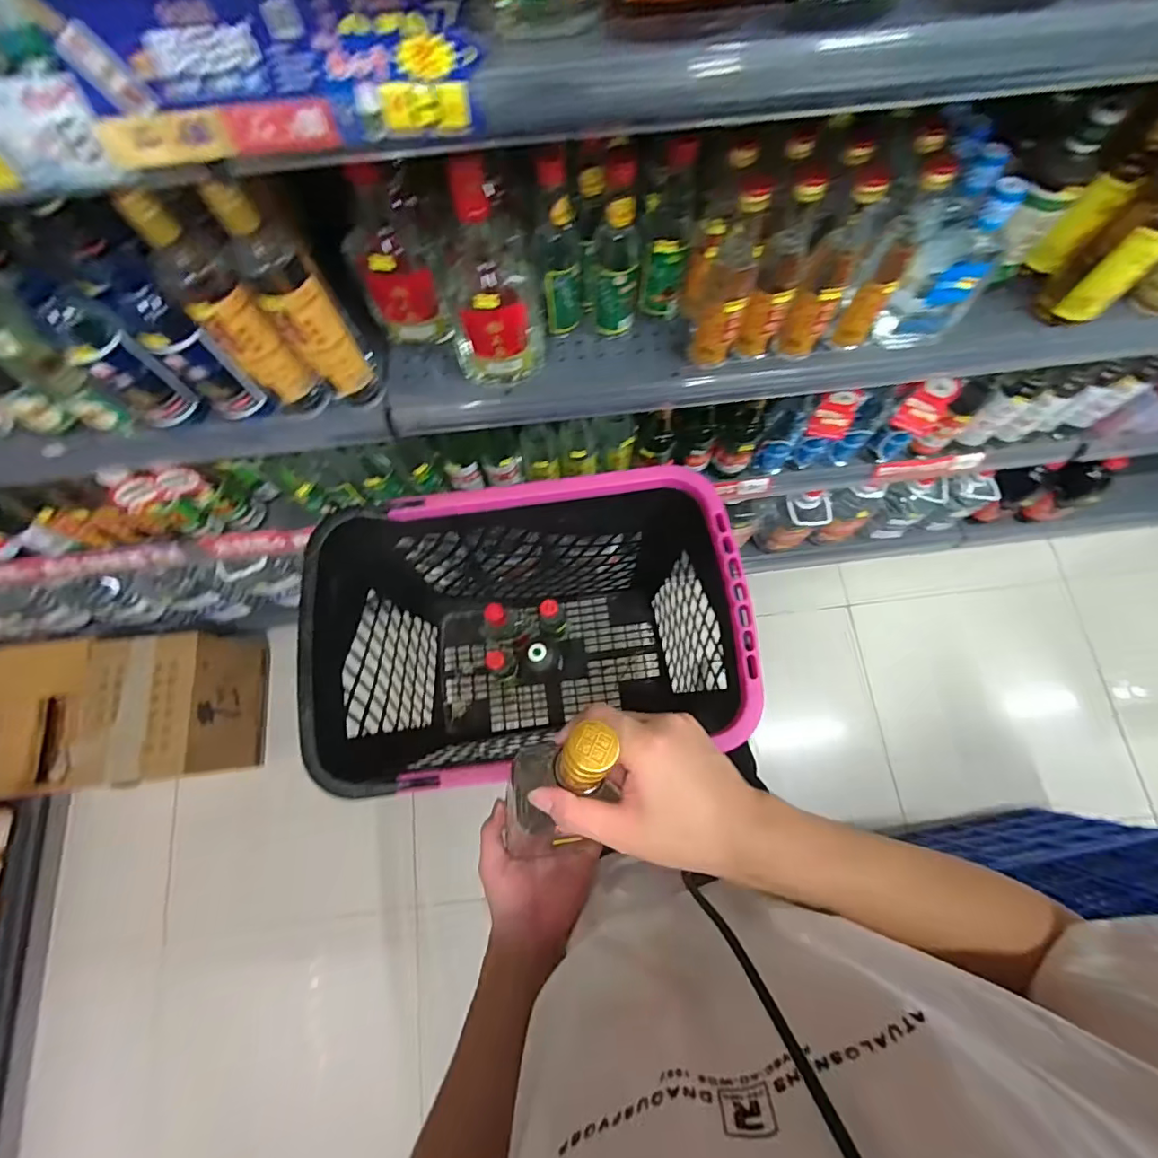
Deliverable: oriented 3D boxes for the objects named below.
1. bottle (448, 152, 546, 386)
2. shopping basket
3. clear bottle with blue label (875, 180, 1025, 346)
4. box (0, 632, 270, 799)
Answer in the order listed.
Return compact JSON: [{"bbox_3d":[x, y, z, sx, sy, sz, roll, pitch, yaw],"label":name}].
[{"bbox_3d":[-0.098,-0.324,0.552,0.100,0.242,0.114,-10,74,-2],"label":"bottle"},{"bbox_3d":[-0.065,0.099,0.871,0.550,0.449,0.382,-5,74,-1],"label":"shopping basket"},{"bbox_3d":[0.399,-0.330,0.570,0.071,0.174,0.061,44,79,12],"label":"clear bottle with blue label"},{"bbox_3d":[-0.993,0.296,1.159,0.445,0.252,0.293,-6,74,-1],"label":"box"}]

